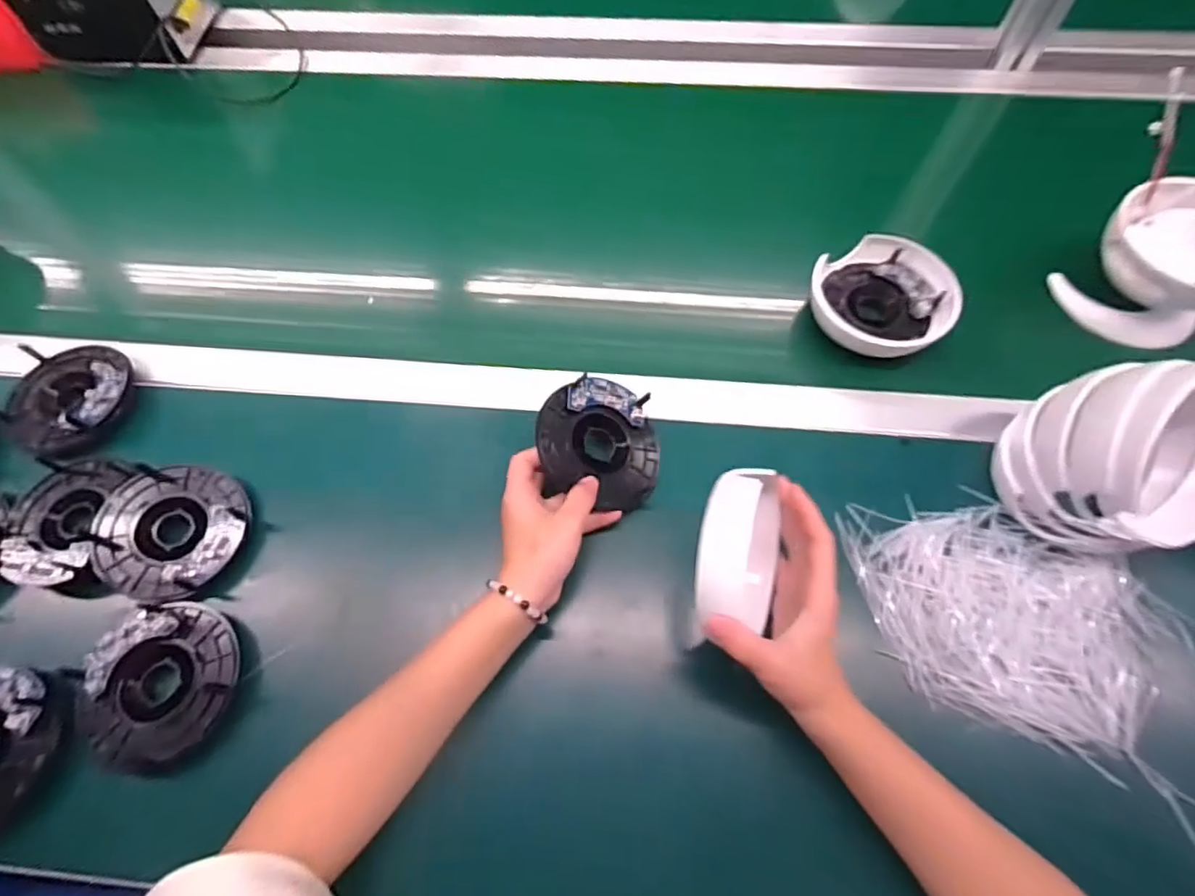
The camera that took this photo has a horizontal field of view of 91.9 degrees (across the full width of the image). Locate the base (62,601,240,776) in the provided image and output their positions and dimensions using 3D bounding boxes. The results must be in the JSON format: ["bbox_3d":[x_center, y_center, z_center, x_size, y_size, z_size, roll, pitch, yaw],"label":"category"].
[{"bbox_3d":[-0.296,0.159,0.386,0.098,0.015,0.098,-1,64,1],"label":"base"}]

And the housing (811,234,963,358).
[{"bbox_3d":[0.251,-0.131,0.512,0.115,0.046,0.104,36,70,17],"label":"housing"}]

